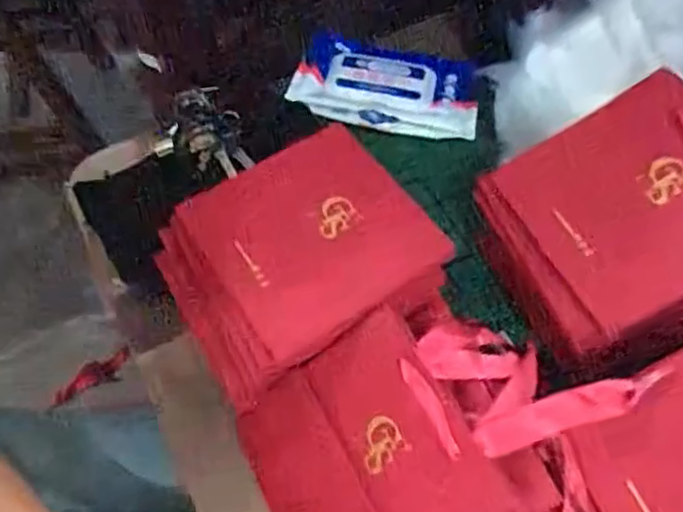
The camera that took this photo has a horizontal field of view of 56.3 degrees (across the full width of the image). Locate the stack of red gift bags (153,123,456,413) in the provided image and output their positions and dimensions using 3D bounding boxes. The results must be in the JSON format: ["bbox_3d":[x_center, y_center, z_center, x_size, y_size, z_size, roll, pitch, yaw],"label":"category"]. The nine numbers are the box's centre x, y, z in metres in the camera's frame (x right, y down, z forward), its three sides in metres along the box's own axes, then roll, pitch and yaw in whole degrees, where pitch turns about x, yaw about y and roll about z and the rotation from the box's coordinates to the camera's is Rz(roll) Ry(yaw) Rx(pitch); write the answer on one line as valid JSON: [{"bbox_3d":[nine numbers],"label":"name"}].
[{"bbox_3d":[-0.031,-0.002,0.442,0.172,0.031,0.144,-28,64,-17],"label":"stack of red gift bags"}]

